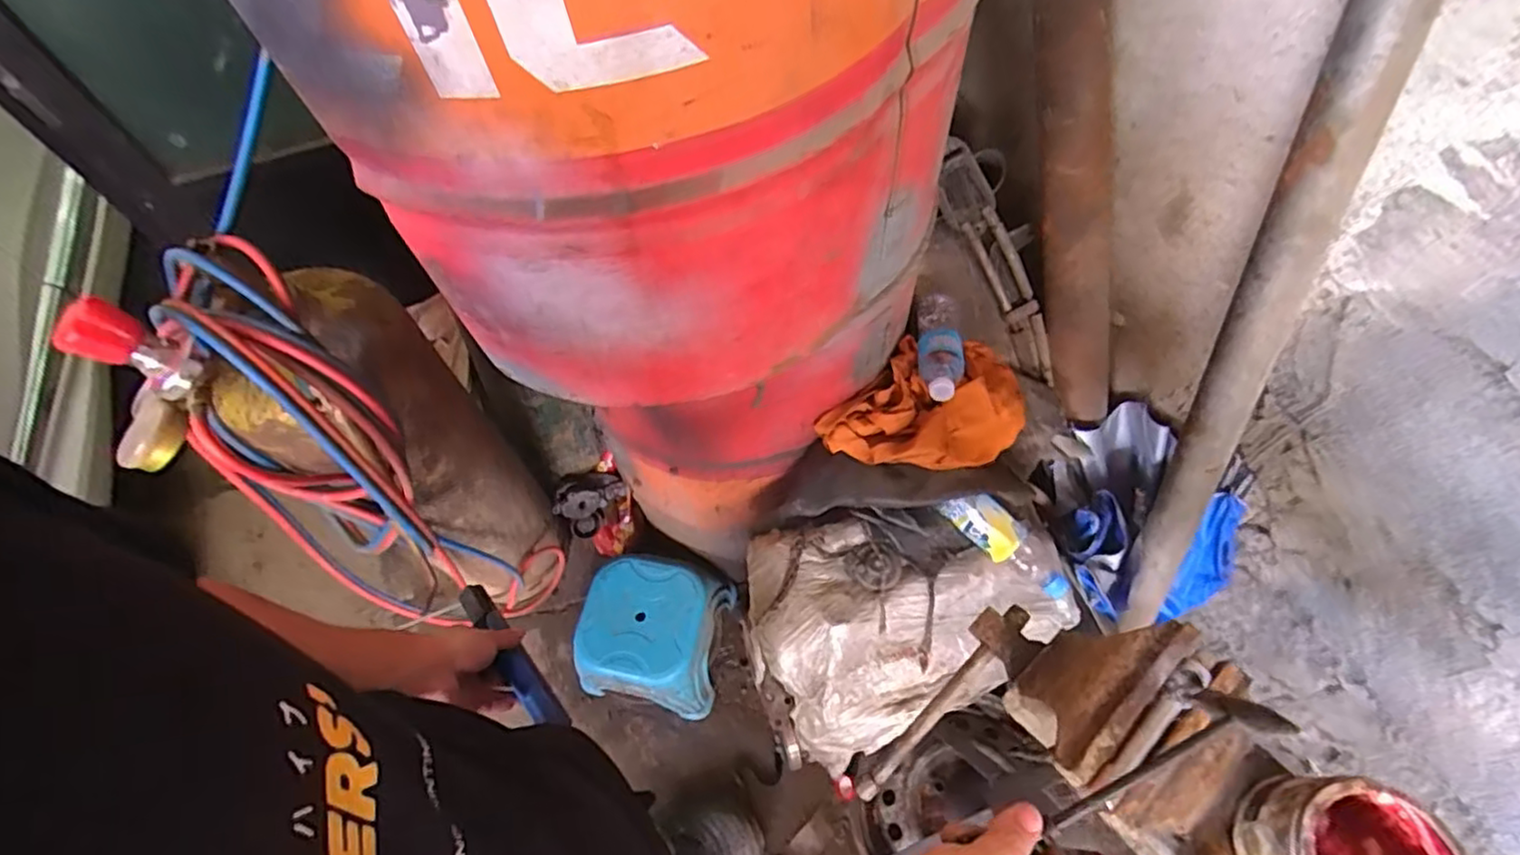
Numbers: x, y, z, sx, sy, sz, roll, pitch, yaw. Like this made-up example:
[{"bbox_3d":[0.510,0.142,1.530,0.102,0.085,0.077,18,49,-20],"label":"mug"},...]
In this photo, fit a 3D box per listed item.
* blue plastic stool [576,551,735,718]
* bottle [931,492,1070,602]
[{"bbox_3d":[-0.218,0.419,1.386,0.269,0.197,0.275,11,62,8],"label":"blue plastic stool"},{"bbox_3d":[0.353,0.162,0.953,0.213,0.053,0.067,39,67,-5],"label":"bottle"}]

